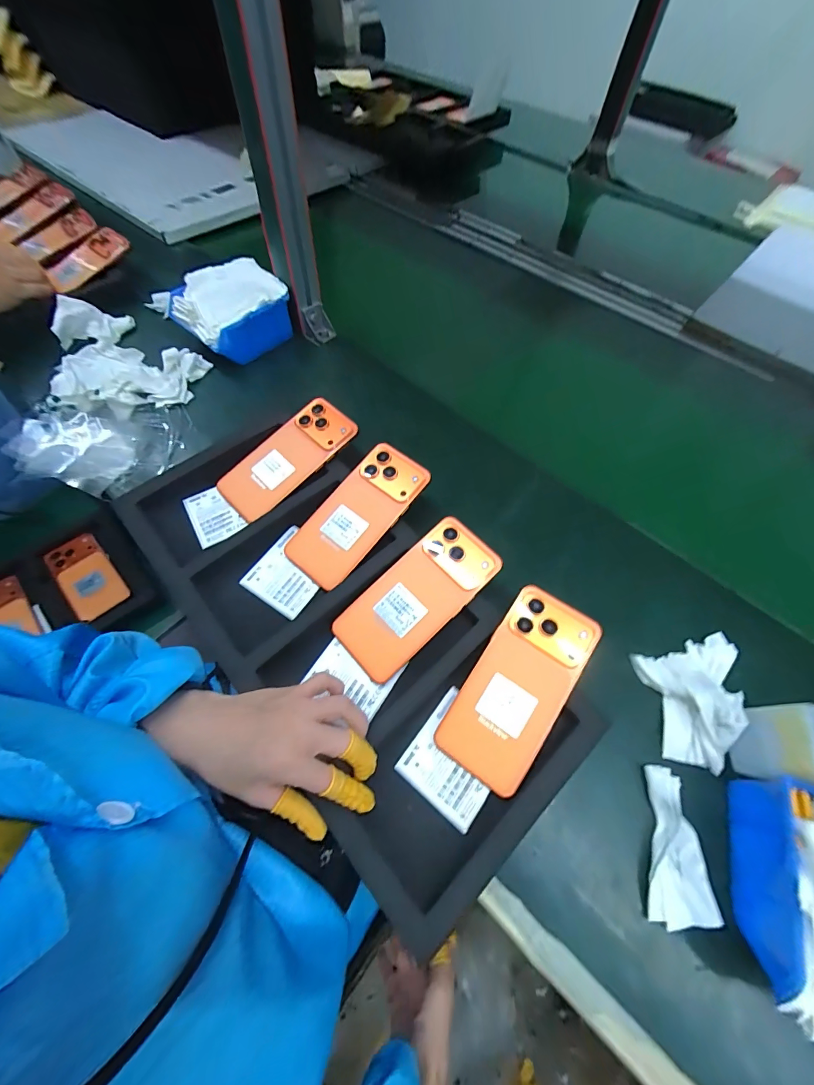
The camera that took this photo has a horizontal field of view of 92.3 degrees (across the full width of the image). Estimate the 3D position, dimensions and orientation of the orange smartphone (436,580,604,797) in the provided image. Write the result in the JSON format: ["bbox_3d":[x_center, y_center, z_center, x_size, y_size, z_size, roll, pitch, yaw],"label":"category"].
[{"bbox_3d":[0.097,0.122,0.337,0.077,0.009,0.165,32,79,14],"label":"orange smartphone"}]

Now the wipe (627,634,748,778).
[{"bbox_3d":[0.274,0.140,0.354,0.103,0.022,0.105,-3,60,-5],"label":"wipe"}]

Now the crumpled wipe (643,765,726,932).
[{"bbox_3d":[0.216,0.241,0.312,0.048,0.028,0.104,12,60,3],"label":"crumpled wipe"}]

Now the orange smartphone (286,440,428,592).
[{"bbox_3d":[-0.053,-0.031,0.417,0.072,0.008,0.165,39,81,18],"label":"orange smartphone"}]

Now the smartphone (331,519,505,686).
[{"bbox_3d":[0.010,0.052,0.373,0.165,0.009,0.074,-42,70,-8],"label":"smartphone"}]

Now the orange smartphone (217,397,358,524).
[{"bbox_3d":[-0.137,-0.096,0.452,0.164,0.014,0.076,-42,70,-6],"label":"orange smartphone"}]

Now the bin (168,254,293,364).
[{"bbox_3d":[-0.254,-0.326,0.572,0.137,0.093,0.118,-38,69,-22],"label":"bin"}]

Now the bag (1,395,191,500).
[{"bbox_3d":[-0.364,-0.124,0.479,0.165,0.032,0.138,4,60,-1],"label":"bag"}]

